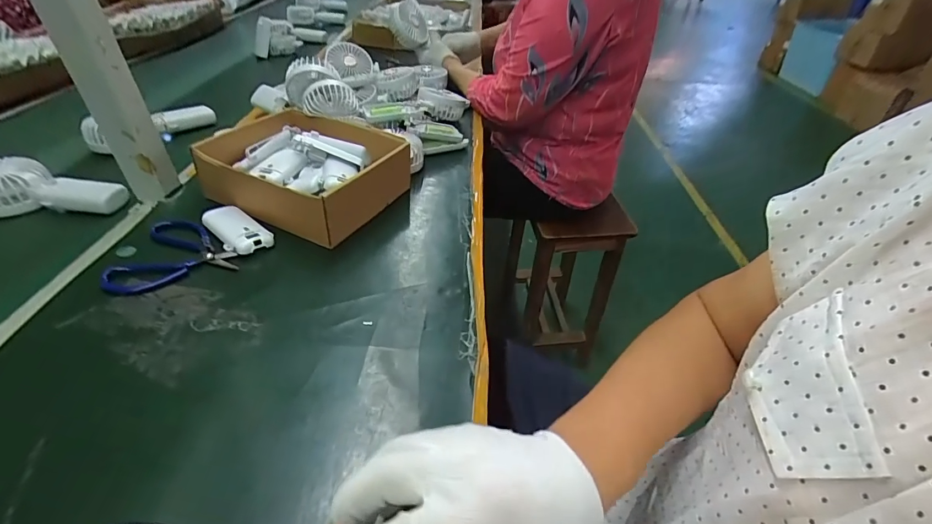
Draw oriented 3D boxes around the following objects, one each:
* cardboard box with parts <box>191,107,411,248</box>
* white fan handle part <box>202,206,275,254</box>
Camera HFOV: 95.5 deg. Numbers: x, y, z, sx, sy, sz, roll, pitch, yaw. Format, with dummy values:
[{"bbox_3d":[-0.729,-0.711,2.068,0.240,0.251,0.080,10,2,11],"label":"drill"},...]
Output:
[{"bbox_3d":[-0.209,-0.123,0.557,0.222,0.071,0.180,19,41,13],"label":"cardboard box with parts"},{"bbox_3d":[-0.260,-0.037,0.482,0.090,0.018,0.044,34,47,28],"label":"white fan handle part"}]

